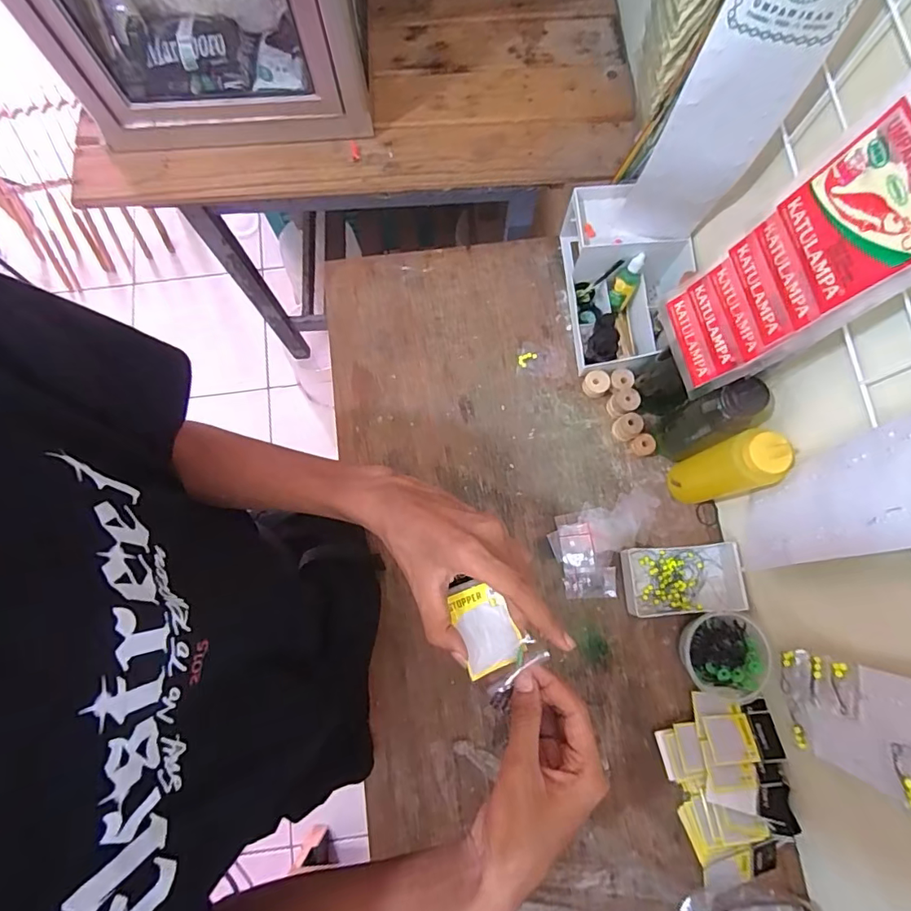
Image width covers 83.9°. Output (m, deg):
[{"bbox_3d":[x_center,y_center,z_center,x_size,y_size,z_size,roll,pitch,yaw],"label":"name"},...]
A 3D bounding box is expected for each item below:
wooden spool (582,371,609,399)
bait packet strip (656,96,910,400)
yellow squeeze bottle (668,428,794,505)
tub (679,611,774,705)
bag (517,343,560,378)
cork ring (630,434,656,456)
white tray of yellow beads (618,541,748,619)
[{"bbox_3d":[0.194,-0.099,0.703,0.033,0.025,0.031,0,77,0],"label":"wooden spool"},{"bbox_3d":[0.280,-0.156,0.401,0.015,0.347,0.114,-12,78,-14],"label":"bait packet strip"},{"bbox_3d":[0.311,0.019,0.592,0.056,0.191,0.059,0,77,0],"label":"yellow squeeze bottle"},{"bbox_3d":[0.318,0.242,0.606,0.084,0.063,0.100,-9,77,-2],"label":"tub"},{"bbox_3d":[0.119,-0.134,0.721,0.060,0.005,0.045,10,77,2],"label":"bag"},{"bbox_3d":[0.253,-0.013,0.684,0.028,0.028,0.026,0,77,0],"label":"cork ring"},{"bbox_3d":[0.293,0.159,0.646,0.148,0.022,0.084,-4,77,-1],"label":"white tray of yellow beads"}]

